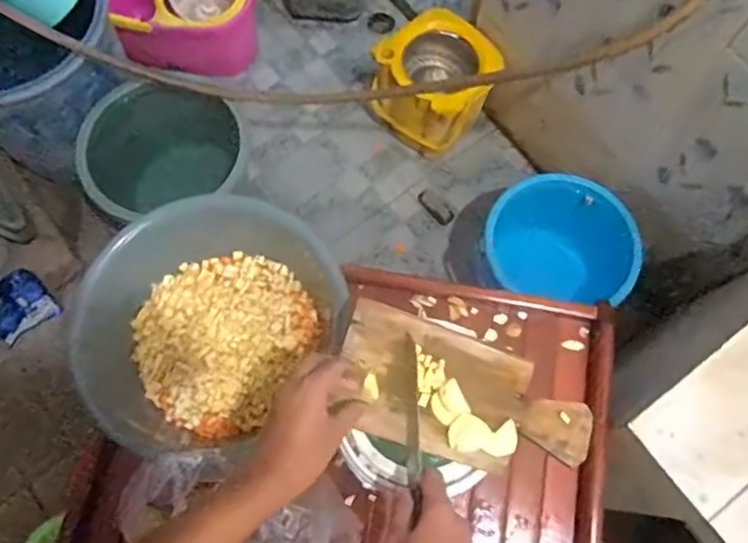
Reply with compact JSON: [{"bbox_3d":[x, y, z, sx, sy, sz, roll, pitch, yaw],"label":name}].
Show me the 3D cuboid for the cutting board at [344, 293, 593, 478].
[{"bbox_3d":[0.086,0.124,0.605,0.249,0.017,0.122,19,73,5],"label":"cutting board"}]

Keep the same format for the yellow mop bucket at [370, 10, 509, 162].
[{"bbox_3d":[0.141,-0.443,1.483,0.254,0.253,0.221,39,76,11],"label":"yellow mop bucket"}]

